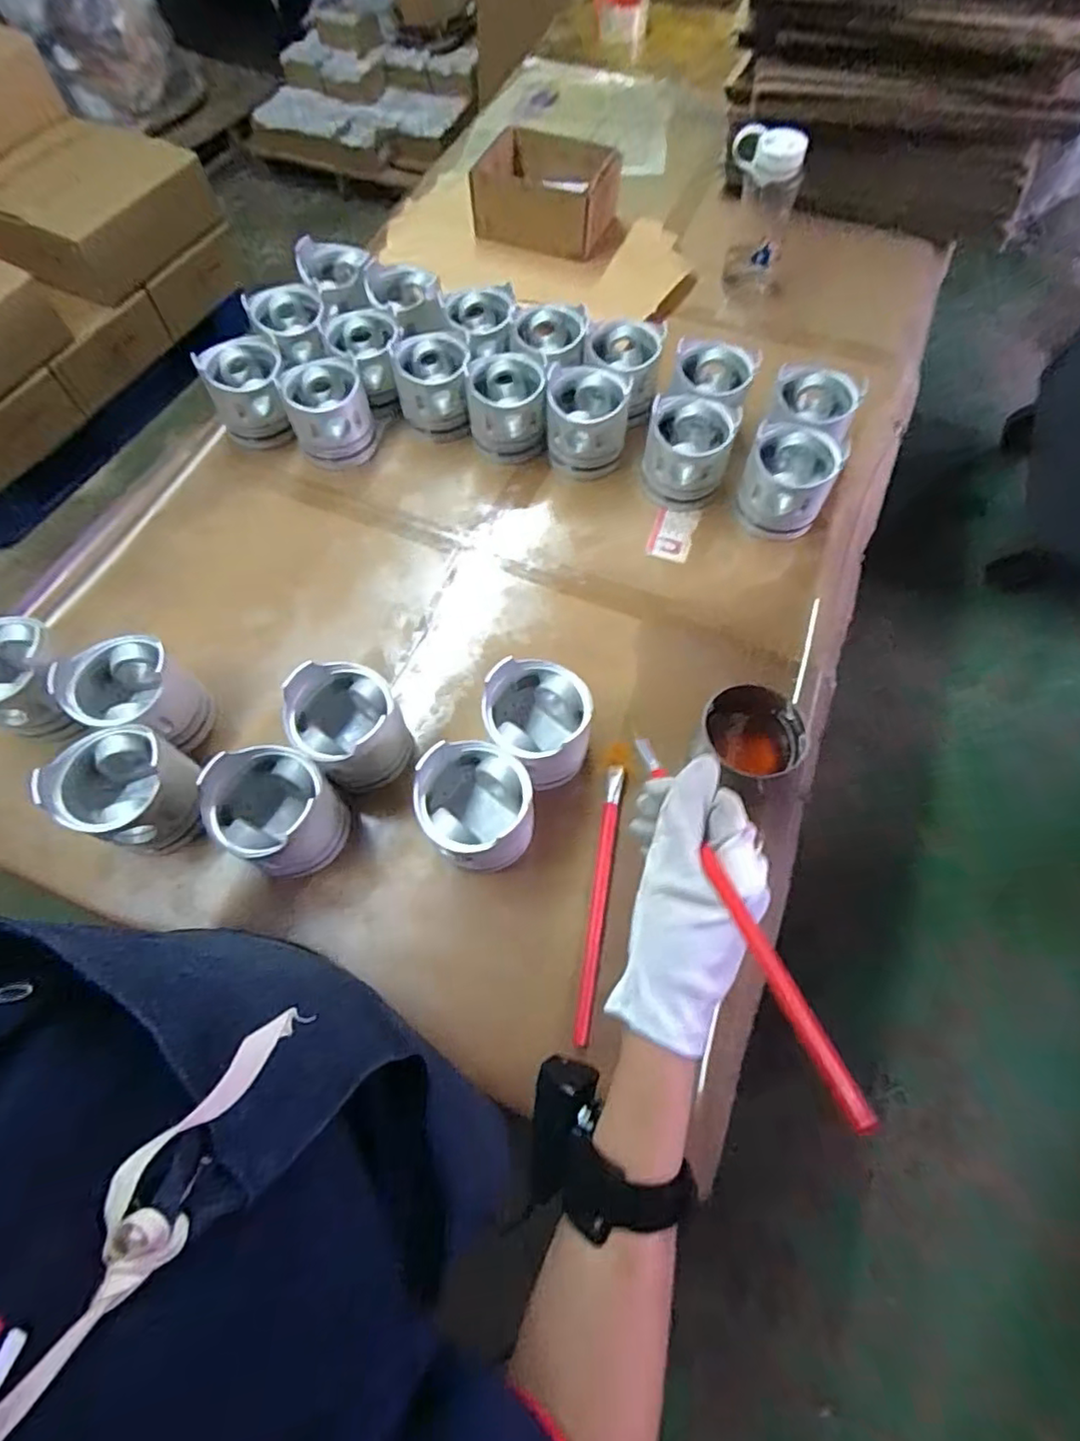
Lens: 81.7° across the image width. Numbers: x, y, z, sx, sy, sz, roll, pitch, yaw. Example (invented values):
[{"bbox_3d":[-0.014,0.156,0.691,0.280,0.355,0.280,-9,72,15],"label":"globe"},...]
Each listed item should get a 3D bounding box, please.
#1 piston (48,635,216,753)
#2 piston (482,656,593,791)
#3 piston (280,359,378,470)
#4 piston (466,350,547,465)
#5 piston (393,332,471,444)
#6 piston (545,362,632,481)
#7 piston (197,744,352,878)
[{"bbox_3d":[-0.418,-0.024,0.653,0.108,0.109,0.100,-1,65,1],"label":"piston"},{"bbox_3d":[-0.002,0.004,0.635,0.099,0.096,0.109,-2,65,1],"label":"piston"},{"bbox_3d":[-0.287,-0.421,0.864,0.109,0.094,0.108,-14,65,-5],"label":"piston"},{"bbox_3d":[-0.044,-0.430,0.859,0.105,0.094,0.114,-3,65,0],"label":"piston"},{"bbox_3d":[-0.147,-0.470,0.877,0.104,0.084,0.116,-1,65,1],"label":"piston"},{"bbox_3d":[0.062,-0.405,0.835,0.108,0.100,0.113,5,65,4],"label":"piston"},{"bbox_3d":[-0.250,0.088,0.600,0.107,0.101,0.104,-1,65,1],"label":"piston"}]

